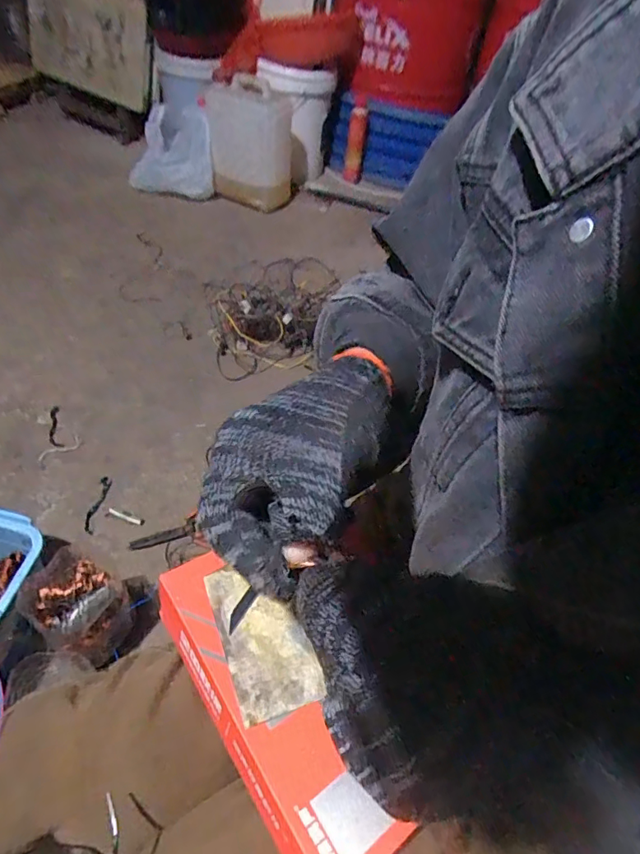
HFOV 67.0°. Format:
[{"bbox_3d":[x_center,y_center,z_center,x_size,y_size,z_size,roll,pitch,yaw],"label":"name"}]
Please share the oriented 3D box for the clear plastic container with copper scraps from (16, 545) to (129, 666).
[{"bbox_3d":[-0.331,0.254,0.674,0.108,0.158,0.101,4,48,-5],"label":"clear plastic container with copper scraps"}]

